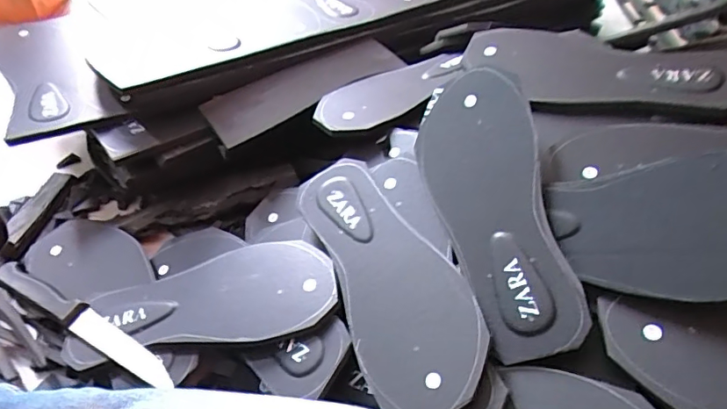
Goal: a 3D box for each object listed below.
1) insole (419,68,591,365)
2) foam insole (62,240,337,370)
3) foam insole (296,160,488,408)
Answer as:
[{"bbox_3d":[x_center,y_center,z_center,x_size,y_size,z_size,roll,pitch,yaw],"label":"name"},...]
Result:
[{"bbox_3d":[0.102,0.002,0.412,0.100,0.014,0.239,-24,62,31],"label":"insole"},{"bbox_3d":[-0.146,0.085,0.457,0.243,0.009,0.098,-11,46,8],"label":"foam insole"},{"bbox_3d":[0.019,0.055,0.427,0.099,0.007,0.248,-29,54,2],"label":"foam insole"}]

